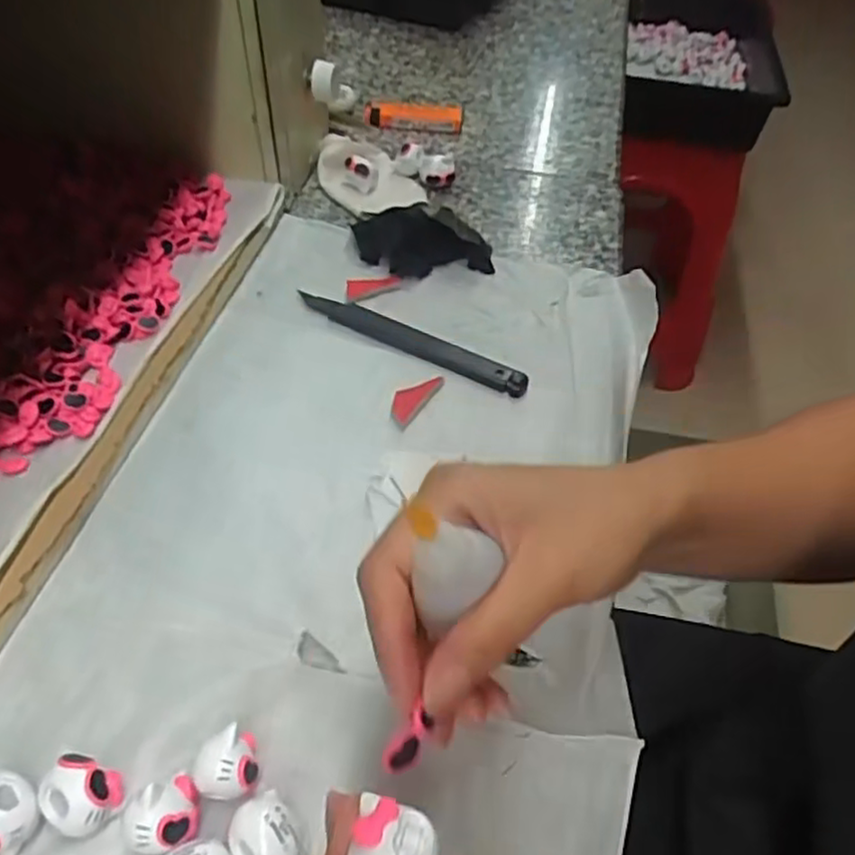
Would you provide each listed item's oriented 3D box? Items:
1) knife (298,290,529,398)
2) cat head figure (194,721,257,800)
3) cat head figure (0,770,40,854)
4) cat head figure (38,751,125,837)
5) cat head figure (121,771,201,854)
[{"bbox_3d":[-0.011,-0.050,0.394,0.143,0.005,0.016,25,53,17],"label":"knife"},{"bbox_3d":[-0.067,0.116,0.241,0.019,0.019,0.021,7,50,4],"label":"cat head figure"},{"bbox_3d":[-0.139,0.127,0.232,0.023,0.019,0.021,1,49,-2],"label":"cat head figure"},{"bbox_3d":[-0.116,0.124,0.236,0.025,0.017,0.022,18,51,12],"label":"cat head figure"},{"bbox_3d":[-0.085,0.128,0.231,0.023,0.021,0.019,-32,58,-26],"label":"cat head figure"}]

